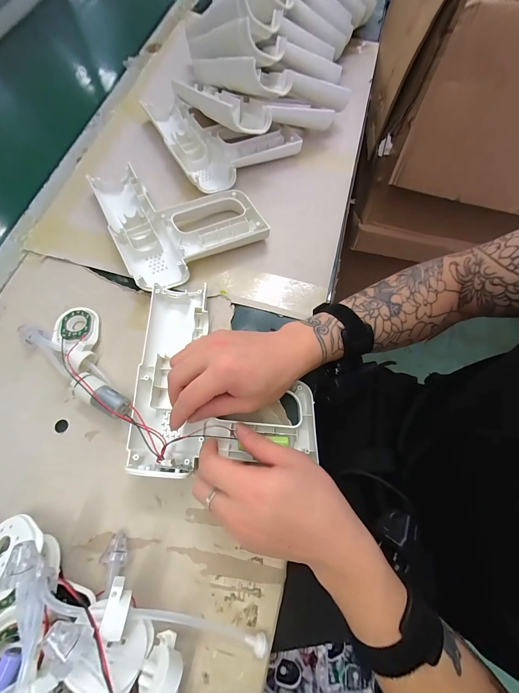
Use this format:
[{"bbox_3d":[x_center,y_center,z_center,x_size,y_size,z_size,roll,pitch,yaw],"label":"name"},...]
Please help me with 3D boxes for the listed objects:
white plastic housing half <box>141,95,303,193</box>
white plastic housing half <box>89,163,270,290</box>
[{"bbox_3d":[-0.071,-0.344,0.437,0.177,0.036,0.214,-31,73,-13],"label":"white plastic housing half"},{"bbox_3d":[-0.112,-0.185,0.379,0.181,0.031,0.197,-27,73,-12],"label":"white plastic housing half"}]

